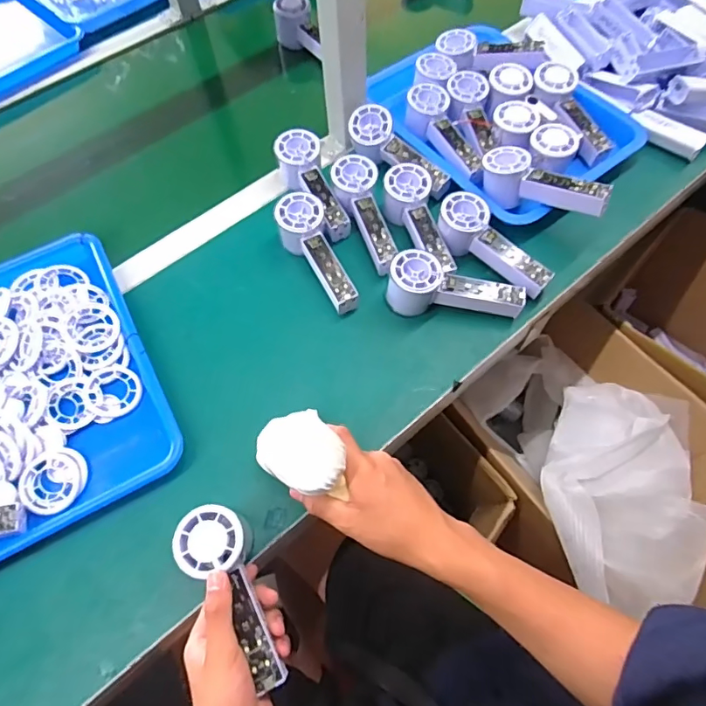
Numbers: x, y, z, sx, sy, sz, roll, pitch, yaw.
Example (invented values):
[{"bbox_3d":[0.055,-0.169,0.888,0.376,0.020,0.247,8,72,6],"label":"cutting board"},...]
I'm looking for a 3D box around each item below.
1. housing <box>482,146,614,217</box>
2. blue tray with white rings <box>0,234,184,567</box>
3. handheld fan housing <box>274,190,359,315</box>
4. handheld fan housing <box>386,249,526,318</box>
[{"bbox_3d":[0.227,-0.200,0.611,0.155,0.058,0.053,34,69,18],"label":"housing"},{"bbox_3d":[-0.355,0.032,0.547,0.254,0.037,0.345,-27,65,-11],"label":"blue tray with white rings"},{"bbox_3d":[-0.046,-0.115,0.600,0.053,0.061,0.153,-21,64,-8],"label":"handheld fan housing"},{"bbox_3d":[0.115,-0.072,0.567,0.151,0.060,0.060,3,63,4],"label":"handheld fan housing"}]

